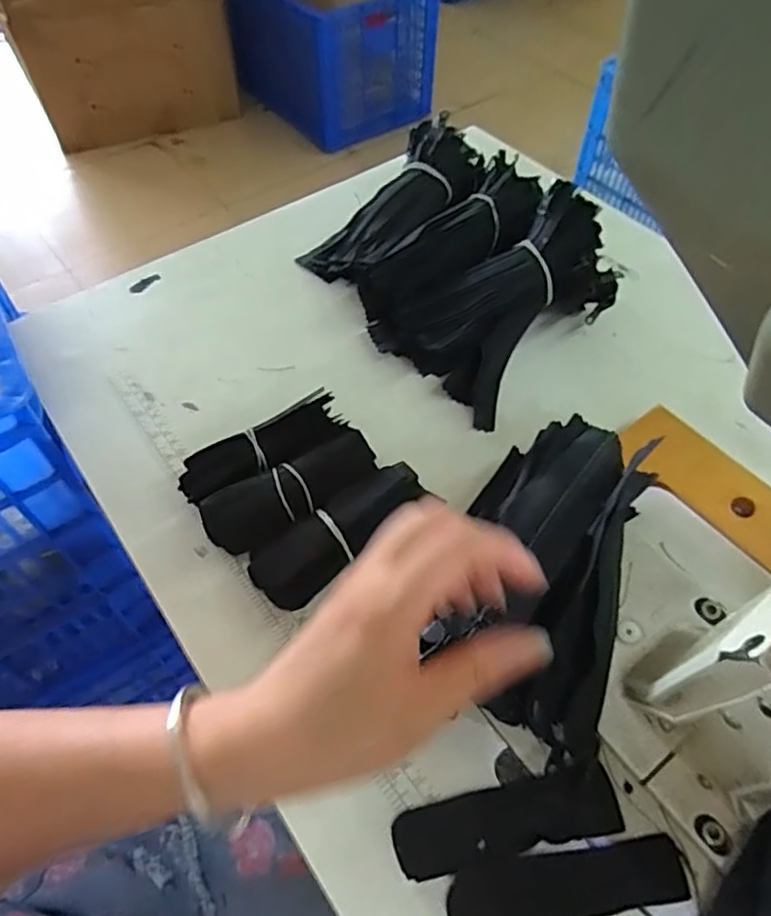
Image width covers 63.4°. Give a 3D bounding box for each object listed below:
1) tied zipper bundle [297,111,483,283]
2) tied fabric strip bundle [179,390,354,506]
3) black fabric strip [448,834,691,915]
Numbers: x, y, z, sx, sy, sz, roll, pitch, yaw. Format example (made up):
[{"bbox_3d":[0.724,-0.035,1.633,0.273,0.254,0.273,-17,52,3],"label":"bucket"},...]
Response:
[{"bbox_3d":[0.012,-0.231,0.573,0.090,0.040,0.184,36,75,24],"label":"tied zipper bundle"},{"bbox_3d":[-0.084,-0.002,0.433,0.115,0.034,0.043,-24,58,-15],"label":"tied fabric strip bundle"},{"bbox_3d":[0.087,0.205,0.299,0.112,0.007,0.030,-9,55,-5],"label":"black fabric strip"}]

